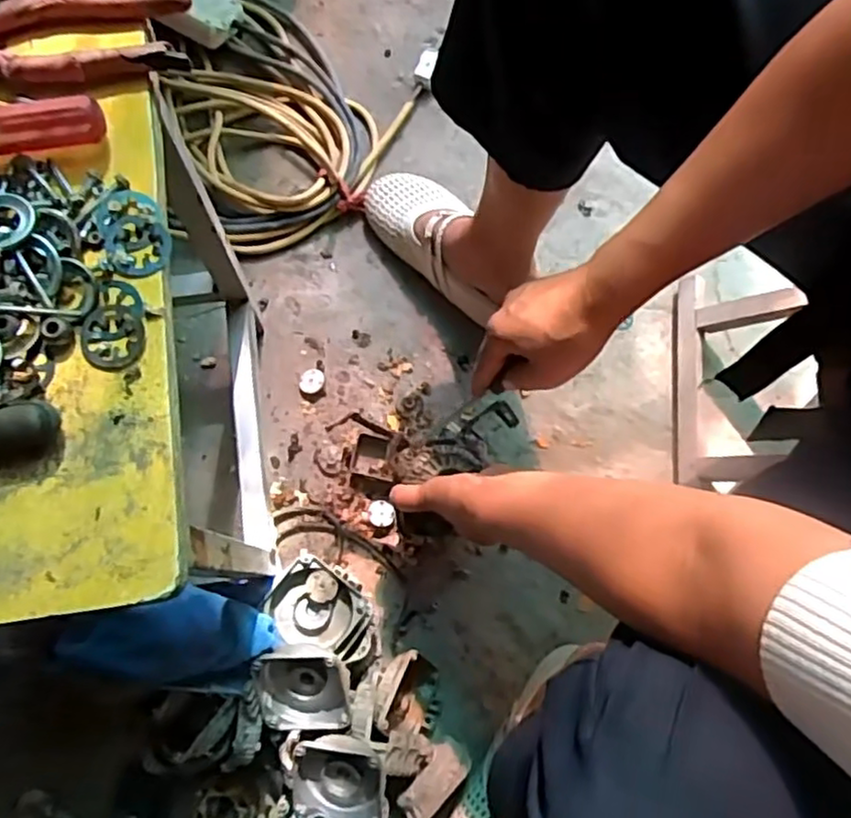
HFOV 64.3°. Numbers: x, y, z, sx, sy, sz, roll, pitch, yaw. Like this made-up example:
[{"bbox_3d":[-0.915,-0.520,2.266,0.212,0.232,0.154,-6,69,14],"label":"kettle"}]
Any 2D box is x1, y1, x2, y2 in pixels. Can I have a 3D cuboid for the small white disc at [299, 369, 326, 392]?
[{"bbox_3d":[-0.132,-0.033,0.788,0.030,0.009,0.027,-40,80,-10],"label":"small white disc"}]

